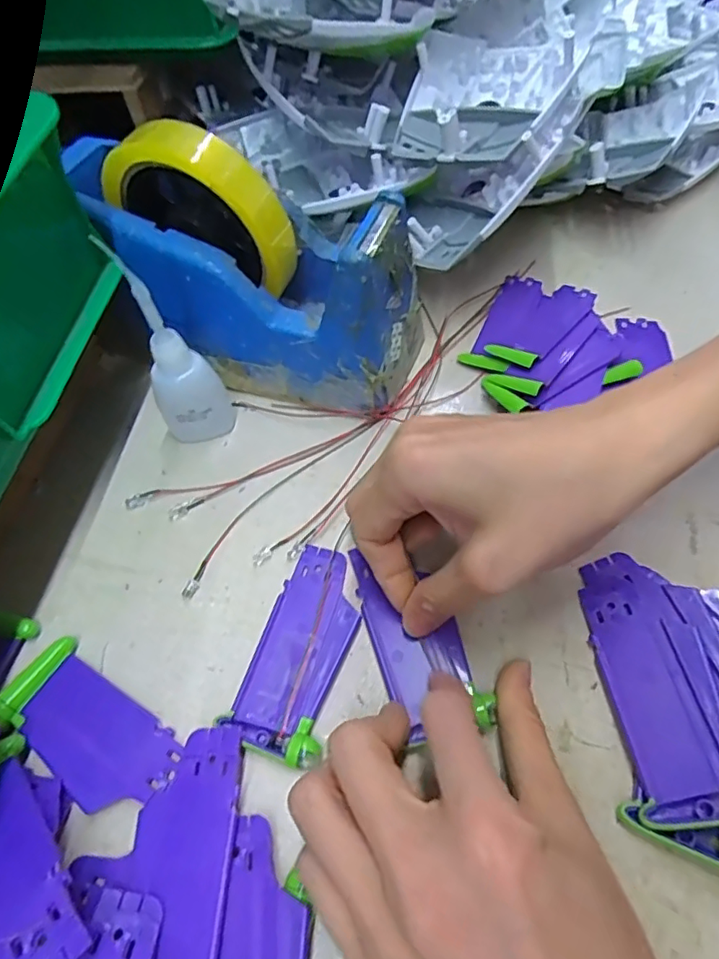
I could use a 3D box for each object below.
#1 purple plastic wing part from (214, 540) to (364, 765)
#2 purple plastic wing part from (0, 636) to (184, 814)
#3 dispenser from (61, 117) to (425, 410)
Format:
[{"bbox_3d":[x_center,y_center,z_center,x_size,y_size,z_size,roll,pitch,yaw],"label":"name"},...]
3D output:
[{"bbox_3d":[-0.023,0.071,0.244,0.040,0.009,0.088,17,60,14],"label":"purple plastic wing part"},{"bbox_3d":[-0.110,0.101,0.231,0.078,0.009,0.037,30,64,21],"label":"purple plastic wing part"},{"bbox_3d":[-0.052,-0.109,0.296,0.161,0.116,0.081,23,62,17],"label":"dispenser"}]

